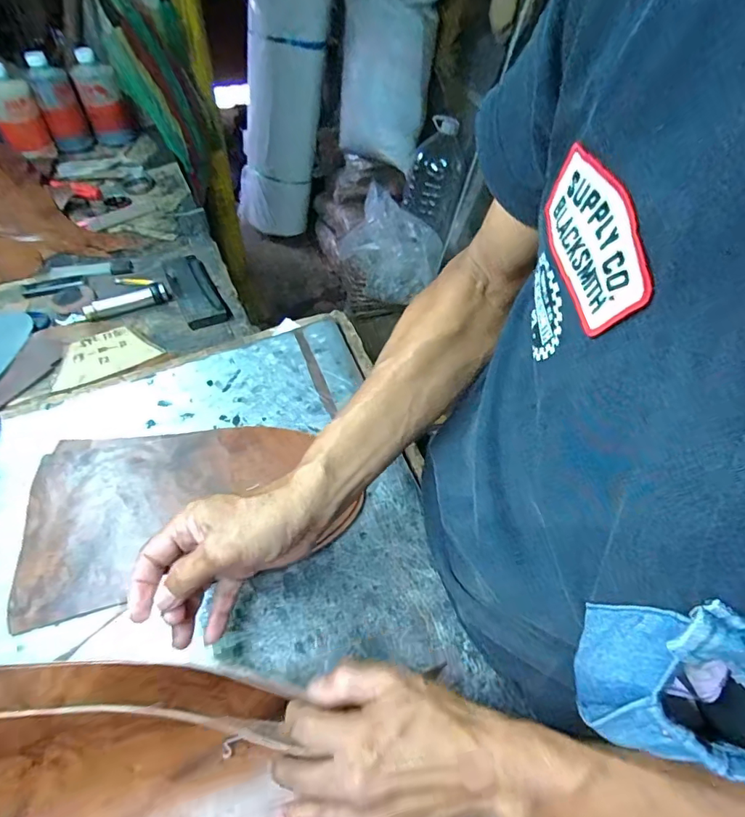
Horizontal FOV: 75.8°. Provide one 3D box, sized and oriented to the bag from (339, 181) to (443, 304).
[{"bbox_3d":[0.044,-0.599,1.771,0.263,0.223,0.434,-27,60,-24],"label":"bag"}]

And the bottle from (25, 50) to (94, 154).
[{"bbox_3d":[-0.579,-0.562,0.890,0.069,0.152,0.061,-23,58,-21],"label":"bottle"}]

